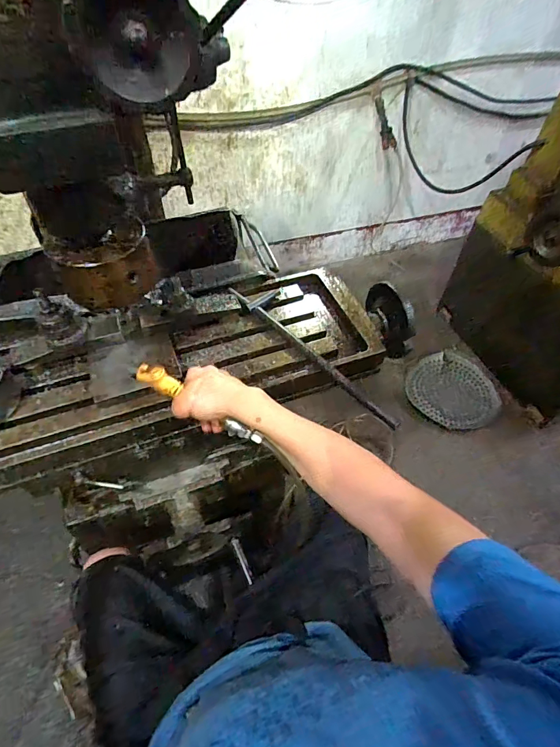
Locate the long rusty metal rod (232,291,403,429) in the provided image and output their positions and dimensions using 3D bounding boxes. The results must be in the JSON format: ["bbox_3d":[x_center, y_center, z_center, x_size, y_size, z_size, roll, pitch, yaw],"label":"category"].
[{"bbox_3d":[0.054,-0.045,0.662,0.073,0.020,0.371,-33,60,-25],"label":"long rusty metal rod"}]

